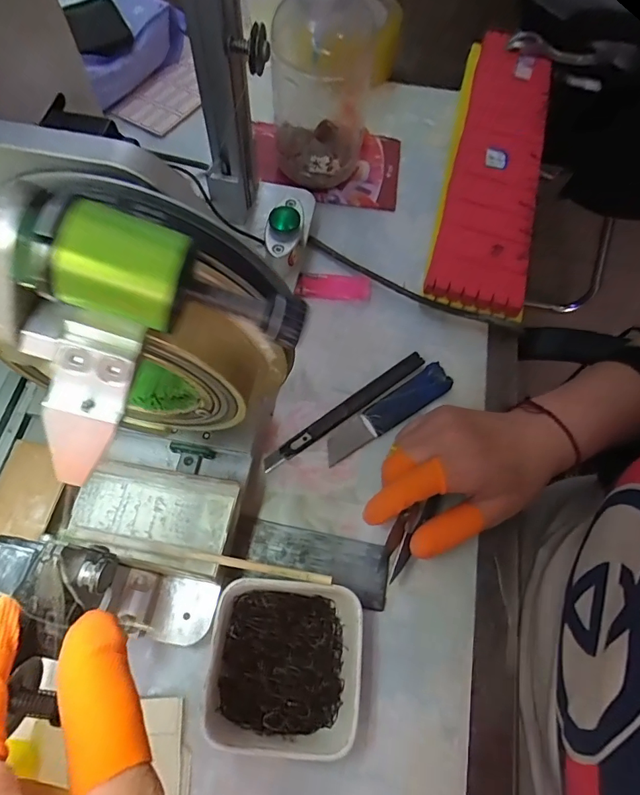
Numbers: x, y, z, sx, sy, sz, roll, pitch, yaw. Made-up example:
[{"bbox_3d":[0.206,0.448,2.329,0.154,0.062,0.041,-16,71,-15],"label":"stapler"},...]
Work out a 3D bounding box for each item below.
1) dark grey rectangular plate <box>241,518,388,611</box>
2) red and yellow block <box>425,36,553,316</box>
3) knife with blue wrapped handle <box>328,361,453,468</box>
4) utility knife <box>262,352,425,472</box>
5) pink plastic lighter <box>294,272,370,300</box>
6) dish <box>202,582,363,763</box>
[{"bbox_3d":[-0.001,0.103,0.290,0.088,0.004,0.036,13,67,4],"label":"dark grey rectangular plate"},{"bbox_3d":[0.159,-0.210,0.411,0.072,0.028,0.303,16,67,3],"label":"red and yellow block"},{"bbox_3d":[0.049,0.010,0.329,0.106,0.006,0.023,-34,73,-16],"label":"knife with blue wrapped handle"},{"bbox_3d":[0.019,0.009,0.329,0.138,0.005,0.011,-34,73,-16],"label":"utility knife"},{"bbox_3d":[0.011,-0.090,0.372,0.060,0.005,0.019,2,67,0],"label":"pink plastic lighter"},{"bbox_3d":[-0.018,0.145,0.256,0.078,0.033,0.078,6,67,-1],"label":"dish"}]

